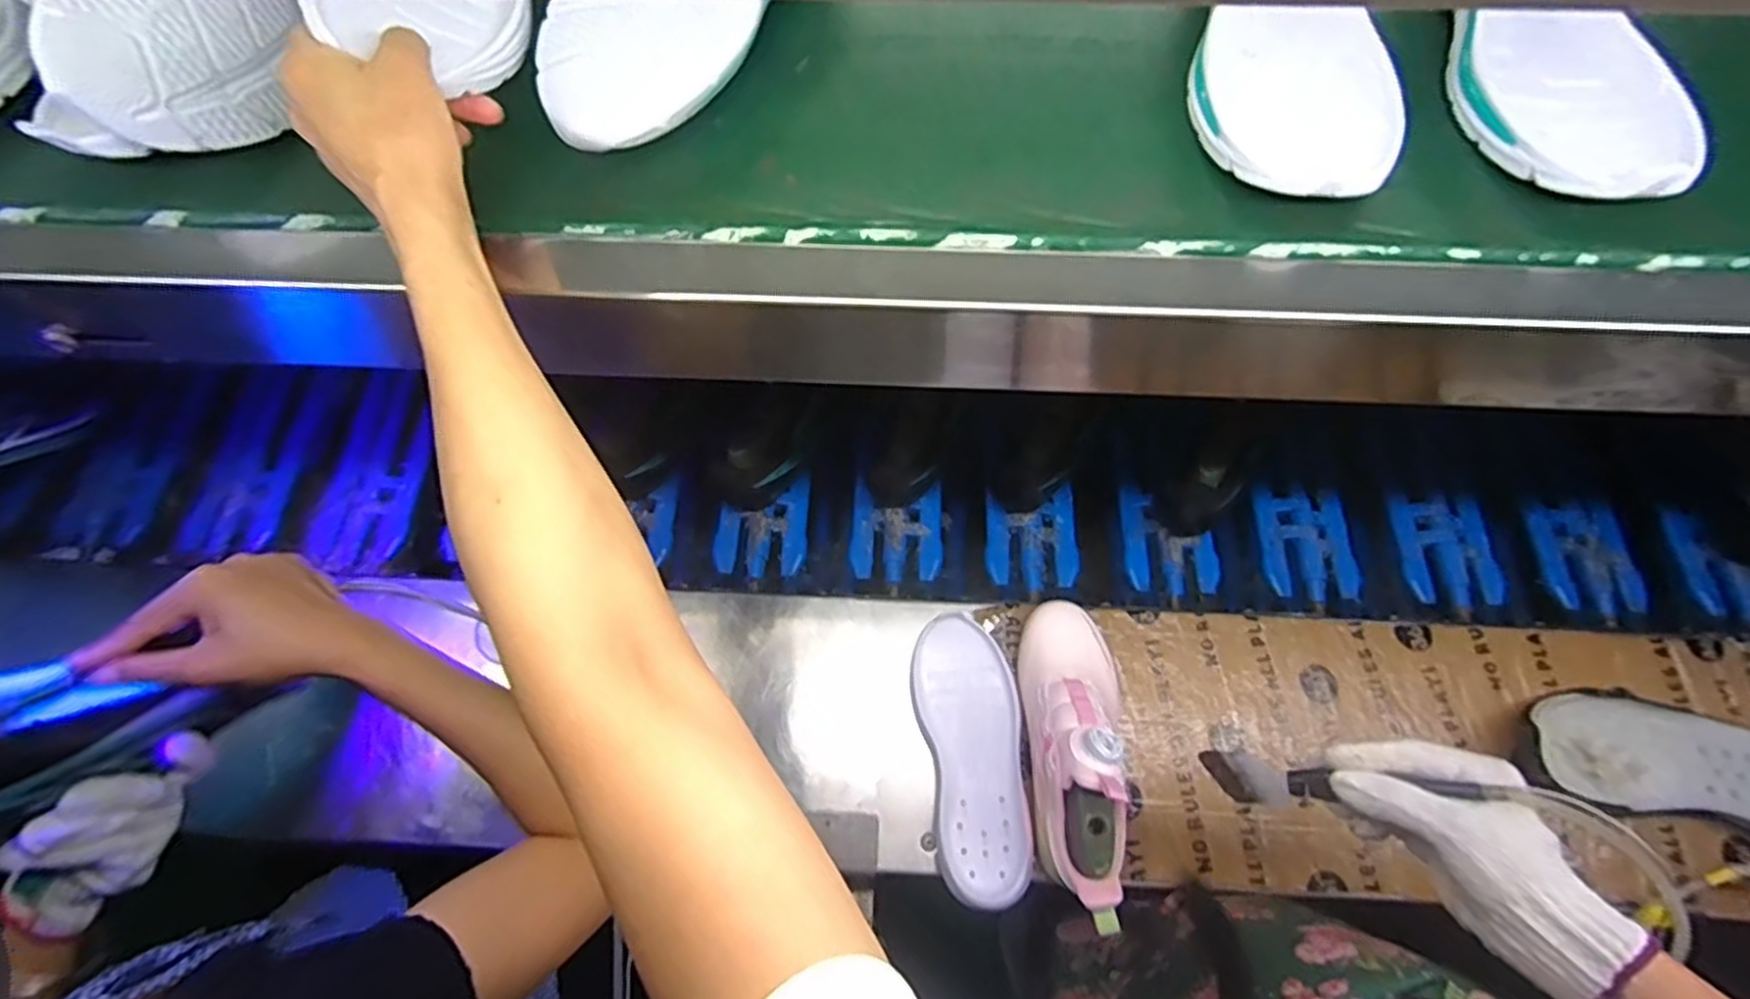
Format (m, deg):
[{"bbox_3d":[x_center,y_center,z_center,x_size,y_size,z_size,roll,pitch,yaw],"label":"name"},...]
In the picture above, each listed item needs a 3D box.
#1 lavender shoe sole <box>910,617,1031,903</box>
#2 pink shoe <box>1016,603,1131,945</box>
[{"bbox_3d":[0.084,0.215,0.643,0.084,0.030,0.225,-8,68,-1],"label":"lavender shoe sole"},{"bbox_3d":[0.165,0.196,0.599,0.081,0.095,0.248,1,56,2],"label":"pink shoe"}]

